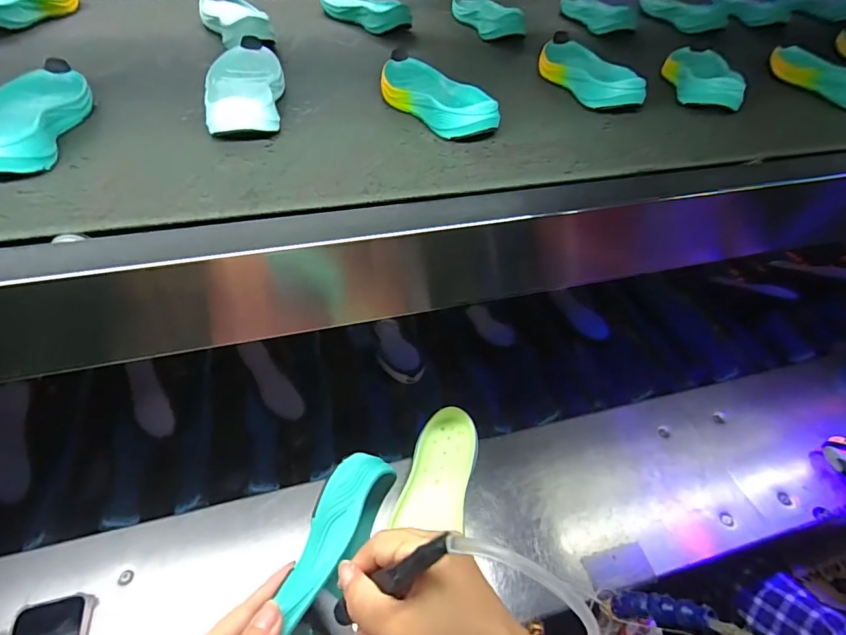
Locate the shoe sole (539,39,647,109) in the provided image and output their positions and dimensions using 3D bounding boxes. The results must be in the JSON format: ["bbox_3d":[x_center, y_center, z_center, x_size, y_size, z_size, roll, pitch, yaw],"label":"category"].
[{"bbox_3d":[0.212,-0.332,0.623,0.082,0.037,0.209,-6,47,-9],"label":"shoe sole"}]

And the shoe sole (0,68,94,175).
[{"bbox_3d":[-0.383,-0.193,0.443,0.081,0.038,0.205,-6,47,-9],"label":"shoe sole"}]

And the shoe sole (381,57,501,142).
[{"bbox_3d":[0.011,-0.263,0.543,0.088,0.037,0.198,-21,51,-22],"label":"shoe sole"}]

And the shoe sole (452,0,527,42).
[{"bbox_3d":[0.108,-0.522,0.794,0.064,0.036,0.195,-13,49,-16],"label":"shoe sole"}]

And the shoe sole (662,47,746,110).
[{"bbox_3d":[0.389,-0.349,0.649,0.086,0.034,0.210,17,48,12],"label":"shoe sole"}]

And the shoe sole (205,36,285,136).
[{"bbox_3d":[-0.200,-0.260,0.522,0.081,0.036,0.199,-9,48,-12],"label":"shoe sole"}]

